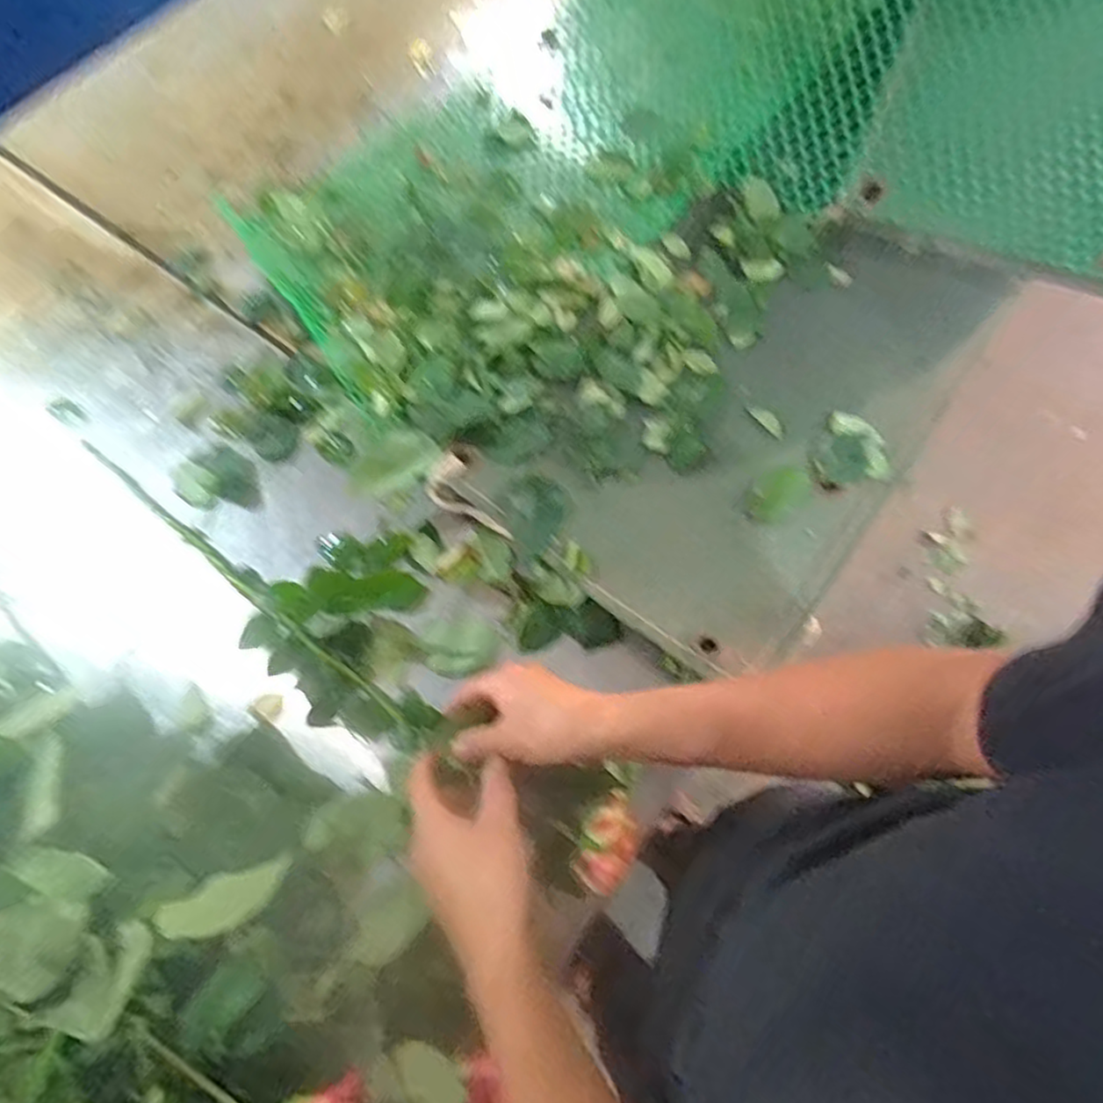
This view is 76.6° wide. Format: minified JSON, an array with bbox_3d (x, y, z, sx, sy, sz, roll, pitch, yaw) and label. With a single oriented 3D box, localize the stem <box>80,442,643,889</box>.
[{"bbox_3d":[-0.161,0.062,0.564,0.548,0.057,0.117,33,71,13],"label":"stem"}]

